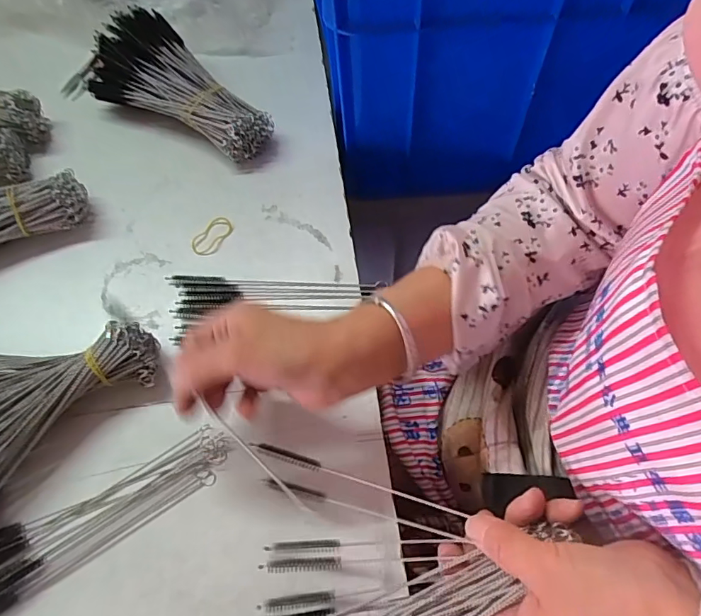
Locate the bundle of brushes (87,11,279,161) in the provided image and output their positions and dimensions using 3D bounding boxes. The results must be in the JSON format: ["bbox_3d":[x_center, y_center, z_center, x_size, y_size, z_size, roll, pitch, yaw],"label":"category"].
[{"bbox_3d":[-0.183,-0.221,0.508,0.201,0.073,0.104,41,71,20],"label":"bundle of brushes"}]

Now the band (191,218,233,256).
[{"bbox_3d":[-0.132,-0.069,0.464,0.027,0.004,0.044,29,67,15],"label":"band"}]

